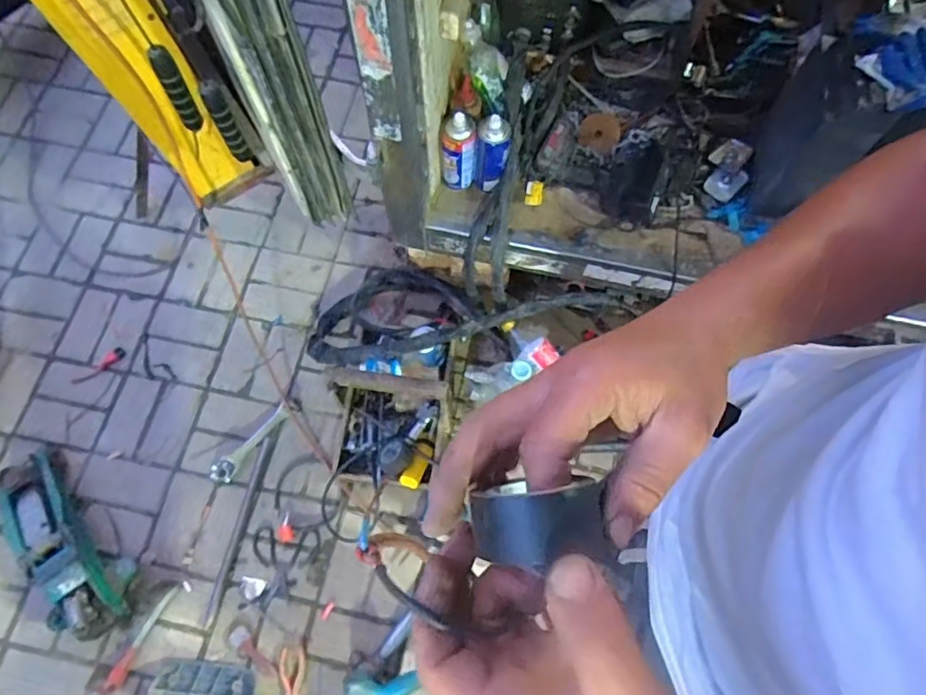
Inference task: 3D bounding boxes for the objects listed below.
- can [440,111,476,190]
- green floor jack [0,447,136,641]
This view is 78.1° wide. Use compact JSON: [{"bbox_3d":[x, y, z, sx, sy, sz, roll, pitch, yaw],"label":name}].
[{"bbox_3d":[-0.008,-0.373,1.102,0.066,0.165,0.052,3,69,1],"label":"can"},{"bbox_3d":[-0.823,0.392,1.163,0.135,0.123,0.437,-35,75,-13],"label":"green floor jack"}]

